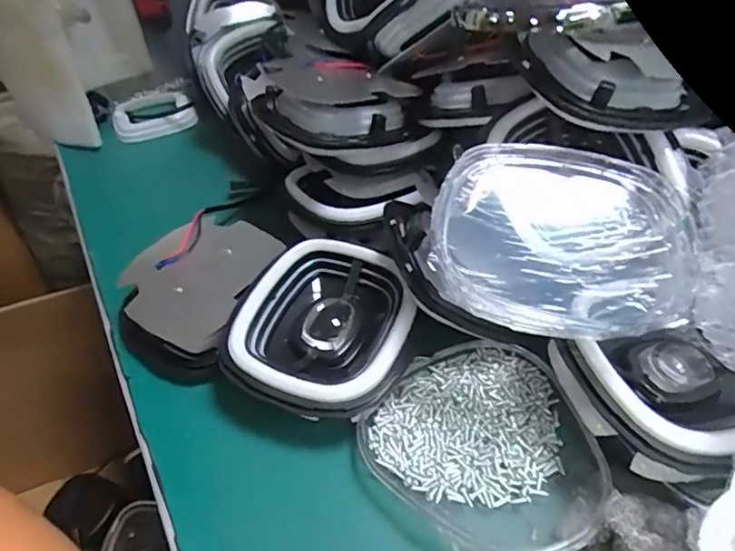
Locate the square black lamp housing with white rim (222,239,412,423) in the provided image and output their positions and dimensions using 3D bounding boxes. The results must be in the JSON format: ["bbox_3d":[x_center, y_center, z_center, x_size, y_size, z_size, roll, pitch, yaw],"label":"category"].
[{"bbox_3d":[-0.030,0.042,0.373,0.125,0.056,0.136,12,48,17],"label":"square black lamp housing with white rim"}]

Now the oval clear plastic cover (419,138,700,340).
[{"bbox_3d":[0.115,-0.025,0.317,0.157,0.052,0.126,-1,46,5],"label":"oval clear plastic cover"}]

